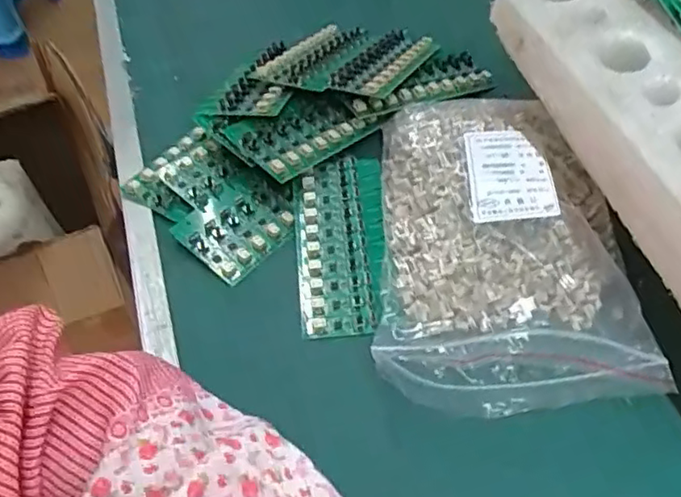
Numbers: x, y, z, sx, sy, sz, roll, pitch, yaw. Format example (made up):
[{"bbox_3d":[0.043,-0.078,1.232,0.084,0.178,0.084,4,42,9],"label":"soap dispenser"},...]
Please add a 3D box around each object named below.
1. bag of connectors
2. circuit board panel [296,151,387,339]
[{"bbox_3d":[0.100,-0.013,0.400,0.147,0.042,0.223,0,51,4],"label":"bag of connectors"},{"bbox_3d":[0.001,-0.006,0.424,0.056,0.010,0.140,-5,57,2],"label":"circuit board panel"}]

